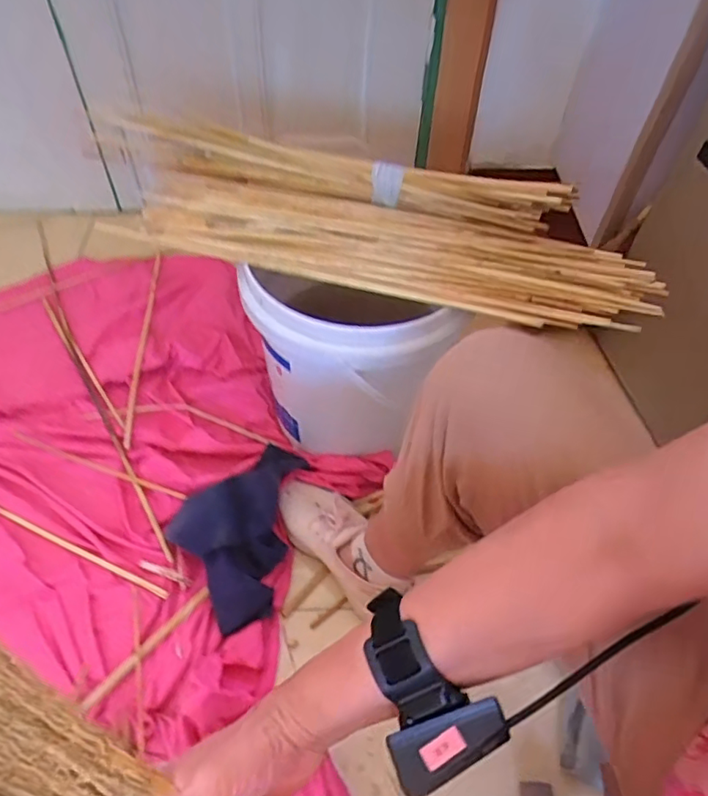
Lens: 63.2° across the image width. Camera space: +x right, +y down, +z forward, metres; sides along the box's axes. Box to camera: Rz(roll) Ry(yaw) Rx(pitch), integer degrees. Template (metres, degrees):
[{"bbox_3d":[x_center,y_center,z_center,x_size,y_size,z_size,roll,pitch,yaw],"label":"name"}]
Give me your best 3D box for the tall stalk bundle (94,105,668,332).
[{"bbox_3d":[0.011,-0.202,0.651,0.668,0.068,0.159,12,54,6],"label":"tall stalk bundle"}]

